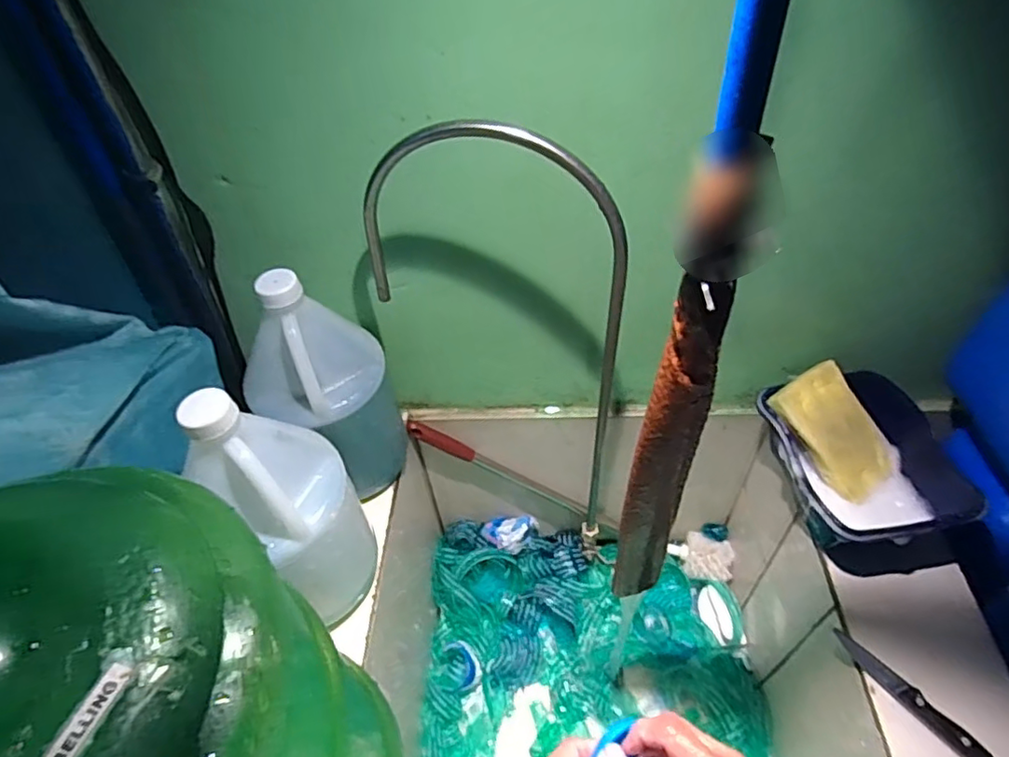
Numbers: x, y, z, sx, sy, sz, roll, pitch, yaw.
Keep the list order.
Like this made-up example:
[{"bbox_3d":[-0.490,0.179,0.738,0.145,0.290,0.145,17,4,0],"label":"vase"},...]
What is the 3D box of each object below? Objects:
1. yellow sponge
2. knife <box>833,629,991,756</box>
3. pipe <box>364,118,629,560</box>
[{"bbox_3d":[0.376,0.060,0.673,0.094,0.021,0.148,-34,89,-16],"label":"yellow sponge"},{"bbox_3d":[0.378,0.300,0.532,0.021,0.011,0.173,-32,53,-22],"label":"knife"},{"bbox_3d":[0.006,0.028,0.700,0.250,0.678,0.036,7,49,11],"label":"pipe"}]

